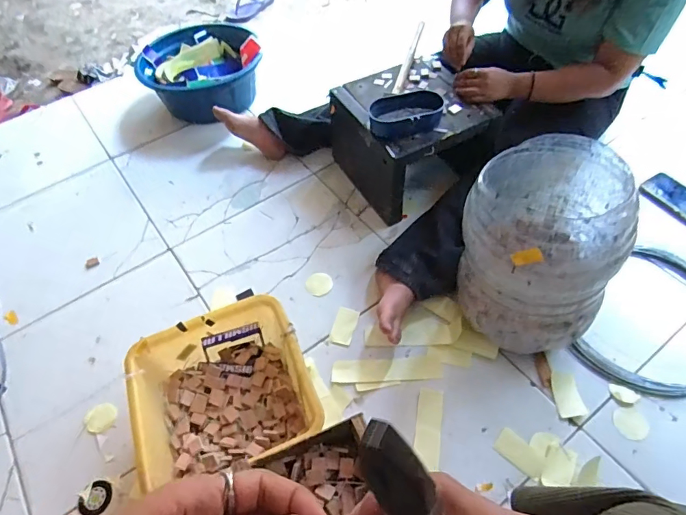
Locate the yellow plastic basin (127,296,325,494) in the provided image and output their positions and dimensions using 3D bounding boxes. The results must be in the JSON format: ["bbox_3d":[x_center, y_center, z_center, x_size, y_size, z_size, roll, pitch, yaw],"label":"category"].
[{"bbox_3d":[-0.195,0.231,0.769,0.272,0.131,0.247,-19,55,-10],"label":"yellow plastic basin"}]

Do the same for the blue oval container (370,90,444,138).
[{"bbox_3d":[0.130,-0.286,0.912,0.150,0.052,0.085,-7,54,-2],"label":"blue oval container"}]

